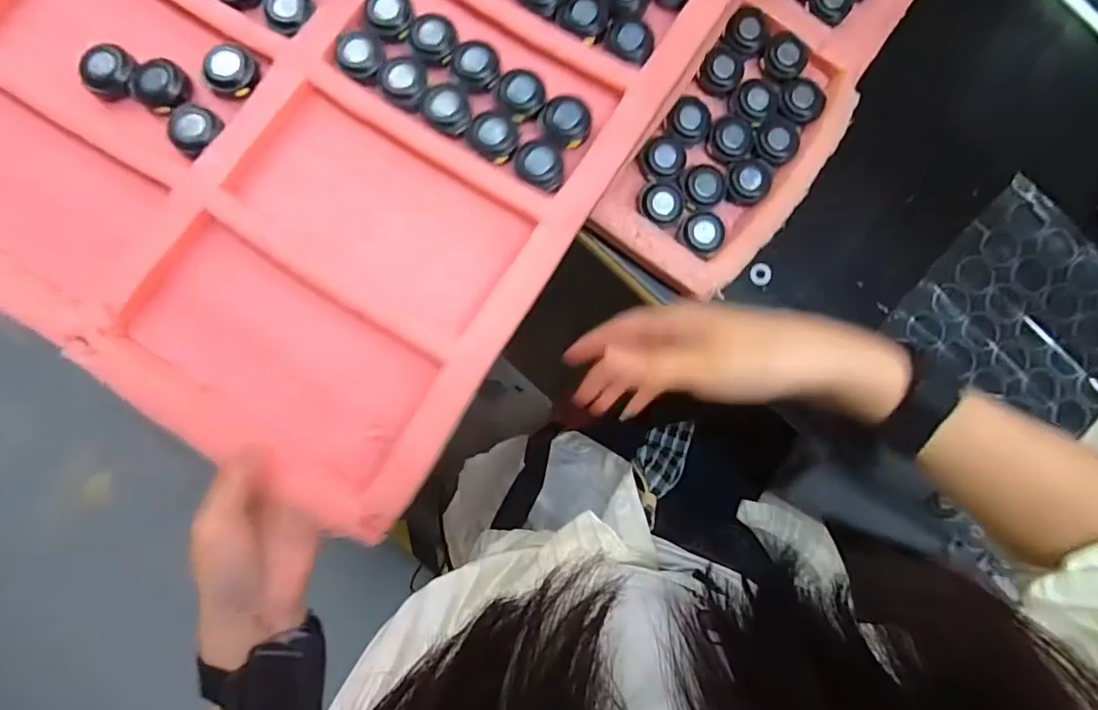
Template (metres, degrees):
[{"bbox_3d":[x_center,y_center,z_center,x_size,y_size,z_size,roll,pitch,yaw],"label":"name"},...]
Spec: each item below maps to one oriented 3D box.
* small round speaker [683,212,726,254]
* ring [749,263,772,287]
[{"bbox_3d":[0.102,-0.080,0.343,0.027,0.009,0.025,0,91,-1],"label":"small round speaker"},{"bbox_3d":[0.147,-0.056,0.365,0.015,0.004,0.015,0,91,-1],"label":"ring"}]

